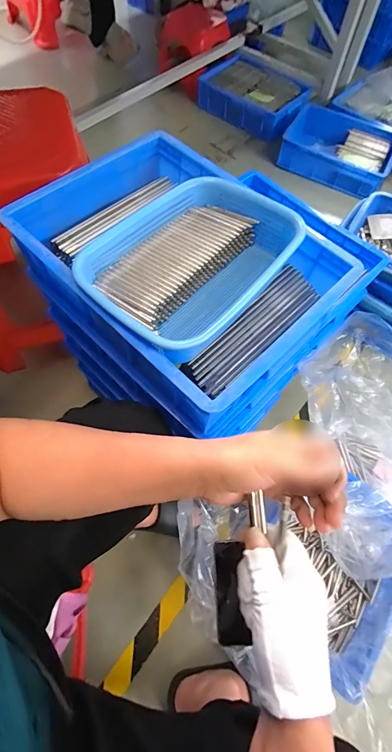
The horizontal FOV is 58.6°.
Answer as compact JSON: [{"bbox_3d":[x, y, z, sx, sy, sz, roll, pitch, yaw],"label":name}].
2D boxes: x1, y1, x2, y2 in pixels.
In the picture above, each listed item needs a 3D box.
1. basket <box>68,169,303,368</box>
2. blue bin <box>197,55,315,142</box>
[{"bbox_3d":[-0.003,-0.152,0.488,0.209,0.089,0.296,41,68,16],"label":"basket"},{"bbox_3d":[0.265,-1.222,1.547,0.434,0.131,0.354,34,66,13],"label":"blue bin"}]

